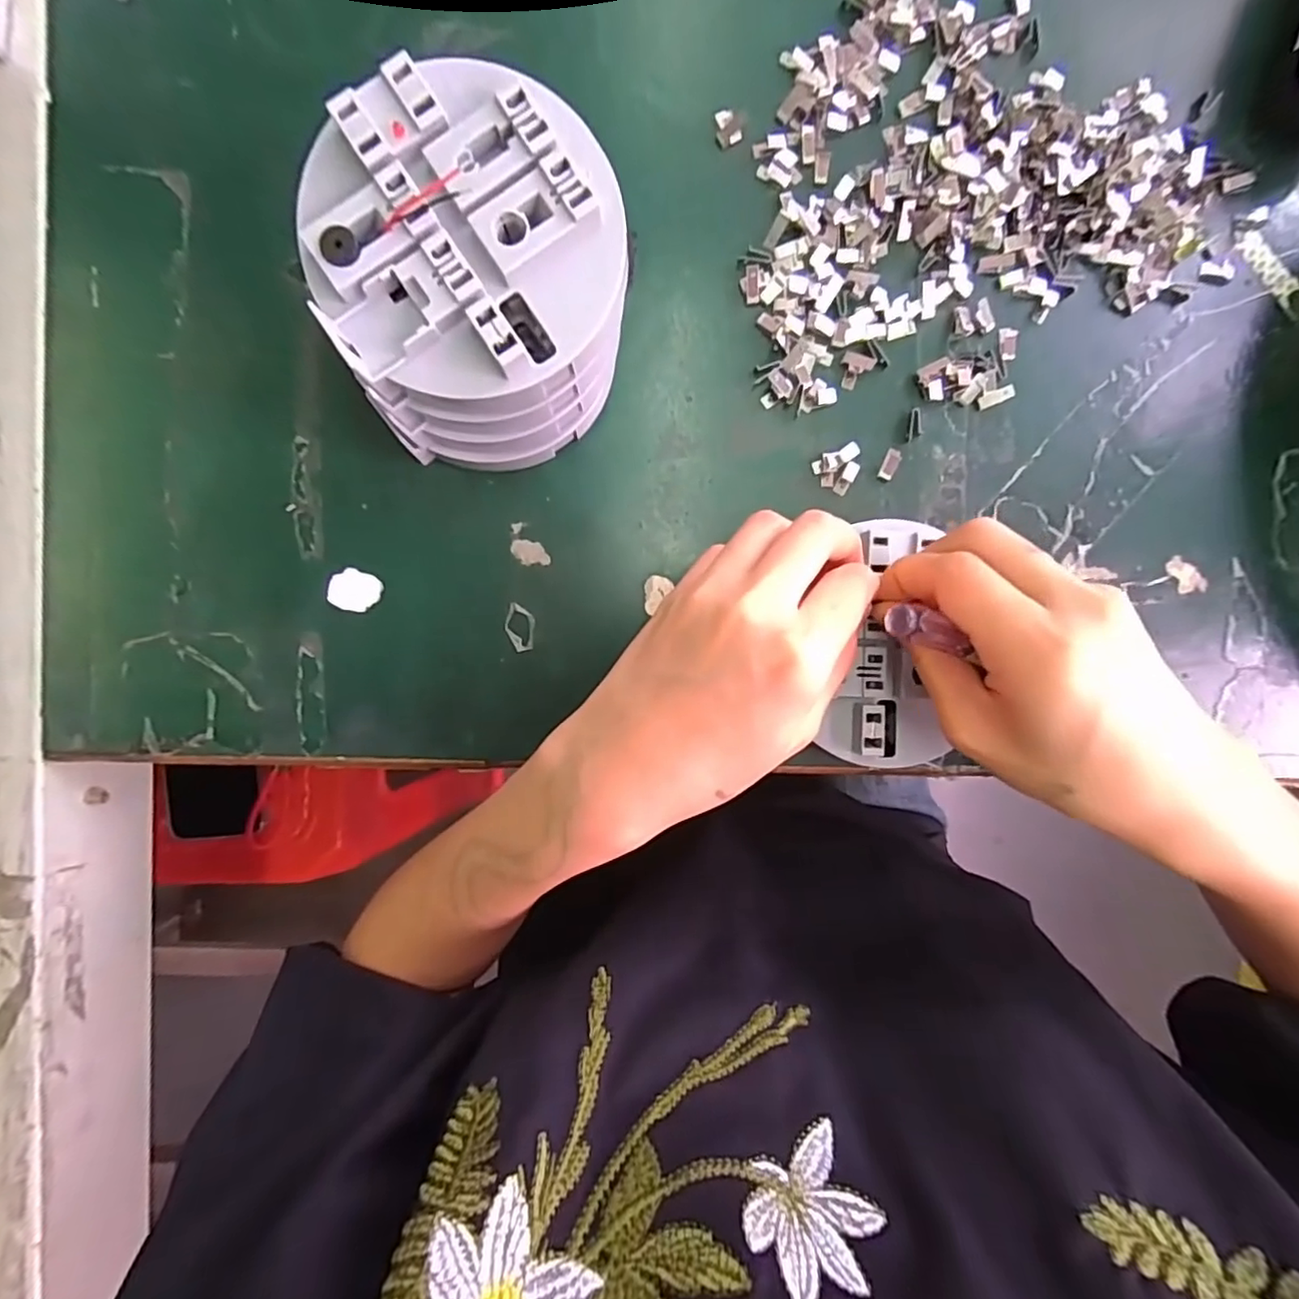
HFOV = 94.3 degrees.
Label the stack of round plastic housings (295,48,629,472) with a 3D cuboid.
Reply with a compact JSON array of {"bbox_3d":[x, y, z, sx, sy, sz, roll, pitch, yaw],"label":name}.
[{"bbox_3d":[-0.059,-0.128,0.222,0.096,0.073,0.102,4,91,-3],"label":"stack of round plastic housings"}]

